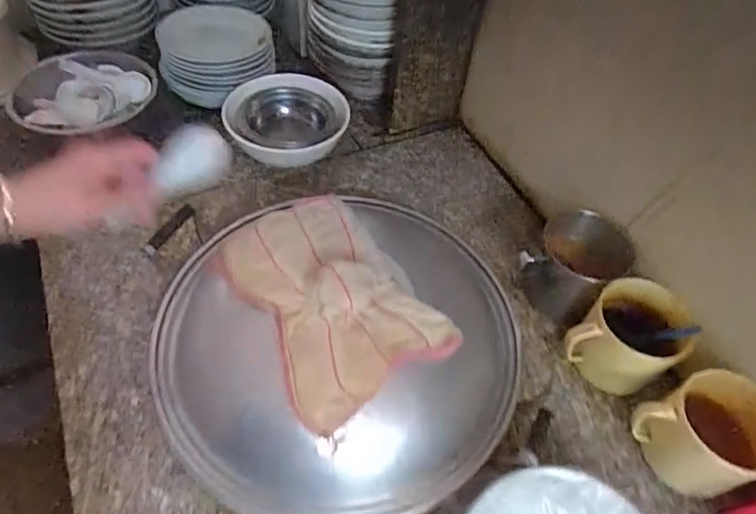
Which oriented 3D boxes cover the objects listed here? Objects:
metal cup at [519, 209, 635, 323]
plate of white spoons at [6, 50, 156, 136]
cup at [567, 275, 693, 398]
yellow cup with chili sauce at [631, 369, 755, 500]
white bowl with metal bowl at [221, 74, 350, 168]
[{"bbox_3d":[0.236,0.013,0.641,0.102,0.100,0.107,2,51,-3],"label":"metal cup"},{"bbox_3d":[-0.440,-0.236,0.770,0.206,0.049,0.180,-2,52,-7],"label":"plate of white spoons"},{"bbox_3d":[0.272,0.087,0.573,0.095,0.104,0.096,2,51,-3],"label":"cup"},{"bbox_3d":[0.323,0.172,0.522,0.091,0.098,0.112,-32,61,-27],"label":"yellow cup with chili sauce"},{"bbox_3d":[-0.130,-0.187,0.763,0.171,0.071,0.178,2,51,-3],"label":"white bowl with metal bowl"}]

